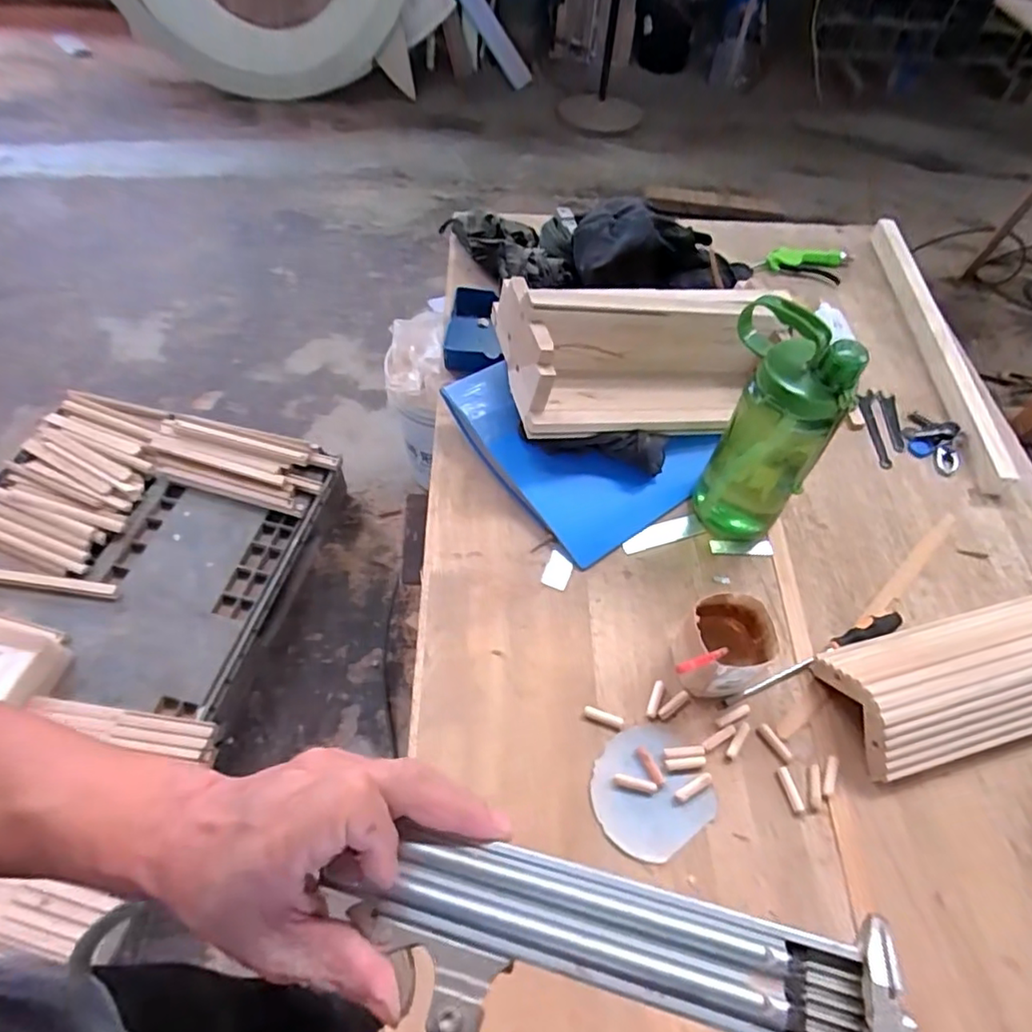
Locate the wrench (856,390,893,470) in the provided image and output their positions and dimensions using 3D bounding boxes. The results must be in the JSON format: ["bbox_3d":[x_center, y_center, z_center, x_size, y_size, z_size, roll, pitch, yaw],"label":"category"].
[{"bbox_3d":[0.516,-0.129,0.873,0.029,0.005,0.148,5,57,1],"label":"wrench"}]

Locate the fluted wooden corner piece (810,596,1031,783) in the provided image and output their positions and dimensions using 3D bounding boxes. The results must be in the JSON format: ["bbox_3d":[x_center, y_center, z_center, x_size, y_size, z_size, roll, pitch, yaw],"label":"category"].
[{"bbox_3d":[0.487,0.160,0.625,0.324,0.070,0.129,-12,58,-10],"label":"fluted wooden corner piece"}]

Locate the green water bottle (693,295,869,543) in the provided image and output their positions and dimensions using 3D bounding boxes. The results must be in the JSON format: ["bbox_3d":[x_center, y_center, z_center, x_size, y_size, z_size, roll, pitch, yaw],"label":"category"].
[{"bbox_3d":[0.271,-0.095,0.672,0.082,0.258,0.131,-9,58,-9],"label":"green water bottle"}]

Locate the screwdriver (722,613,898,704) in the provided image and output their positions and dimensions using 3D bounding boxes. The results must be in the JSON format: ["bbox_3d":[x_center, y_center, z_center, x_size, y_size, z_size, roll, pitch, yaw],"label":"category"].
[{"bbox_3d":[0.324,0.152,0.657,0.227,0.021,0.020,-18,60,-14],"label":"screwdriver"}]

